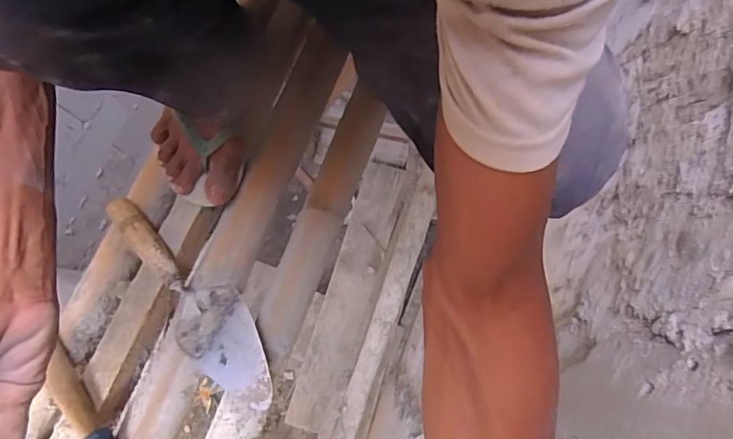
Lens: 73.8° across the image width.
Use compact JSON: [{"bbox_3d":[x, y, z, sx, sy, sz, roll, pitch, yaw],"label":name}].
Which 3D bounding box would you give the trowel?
[{"bbox_3d":[-0.197,0.090,0.563,0.087,0.038,0.280,-29,81,-6],"label":"trowel"}]

